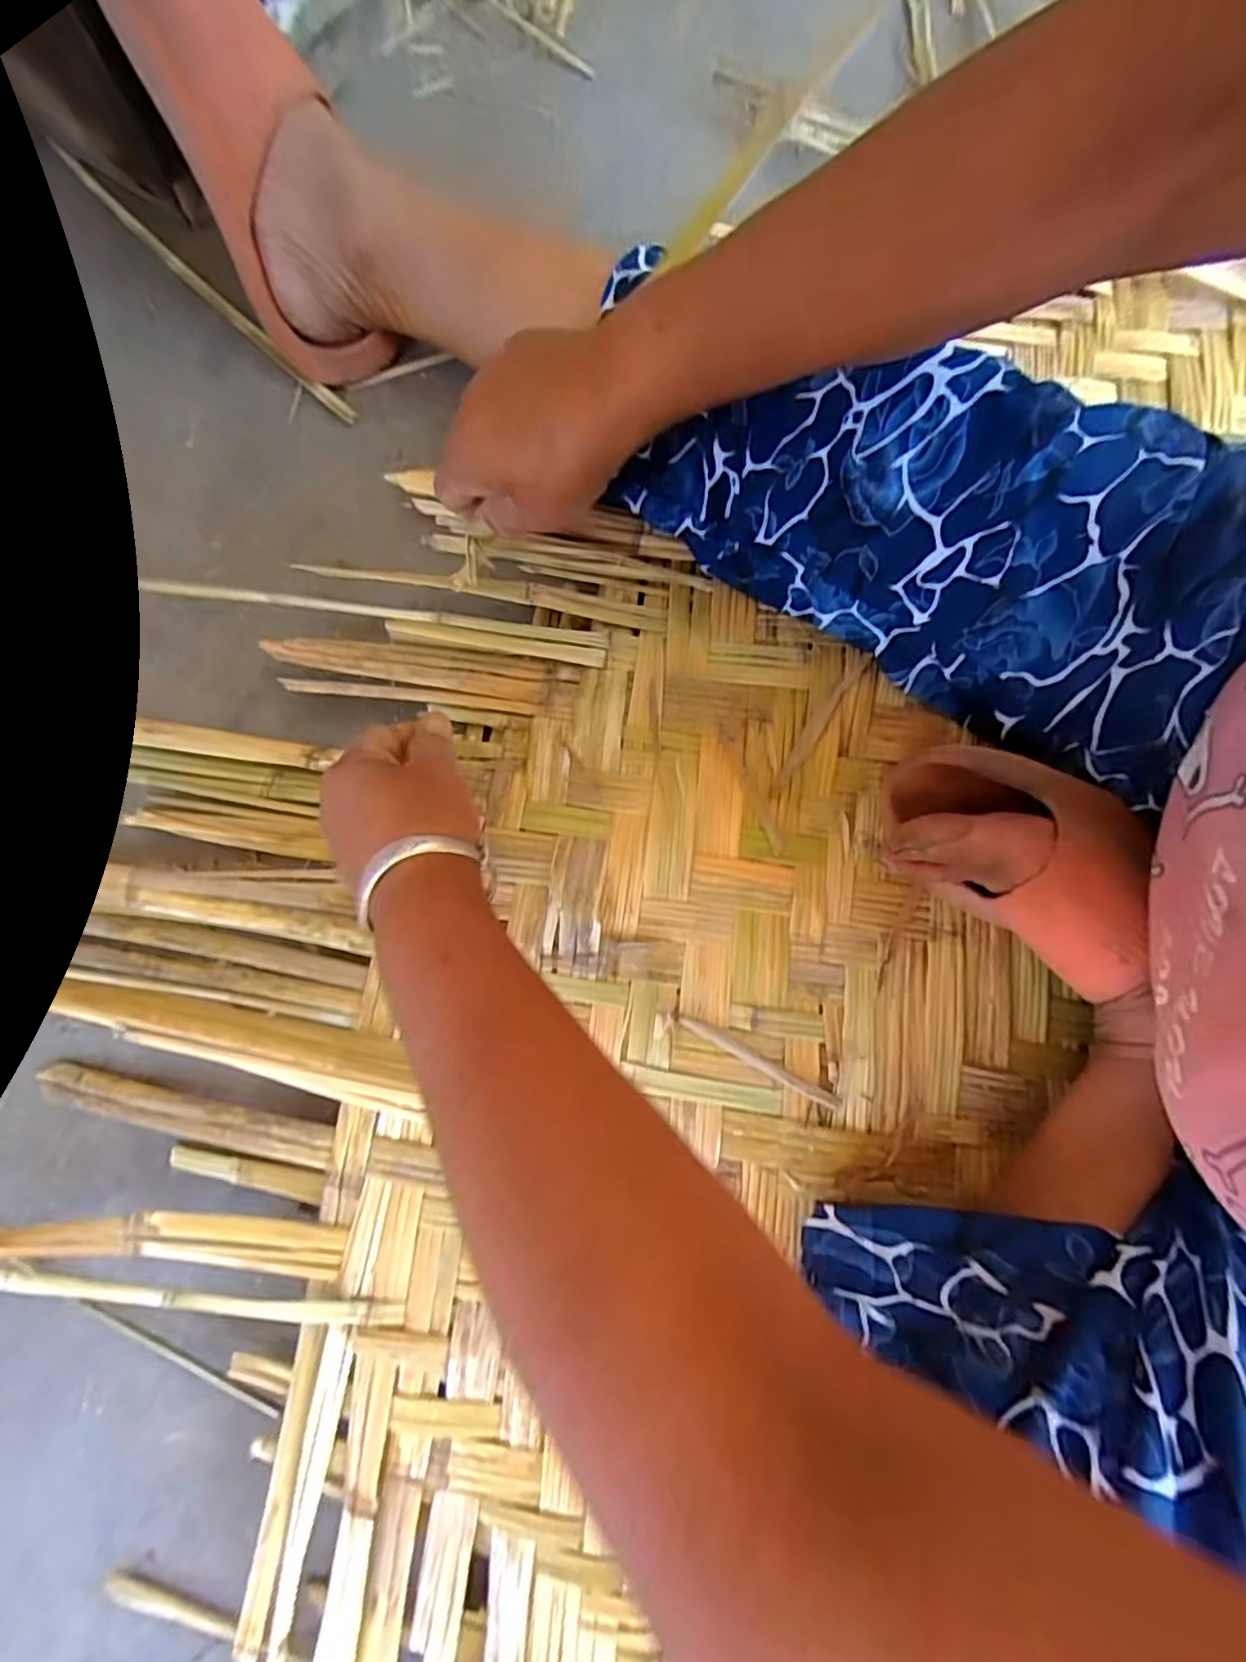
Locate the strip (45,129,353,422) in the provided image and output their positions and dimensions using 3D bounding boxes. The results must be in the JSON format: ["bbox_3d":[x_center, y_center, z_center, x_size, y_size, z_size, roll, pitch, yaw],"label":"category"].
[{"bbox_3d":[-0.310,-0.399,0.465,0.341,0.006,0.014,44,83,7],"label":"strip"}]

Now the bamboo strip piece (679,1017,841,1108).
[{"bbox_3d":[0.072,0.122,0.343,0.092,0.004,0.008,28,81,5],"label":"bamboo strip piece"}]

